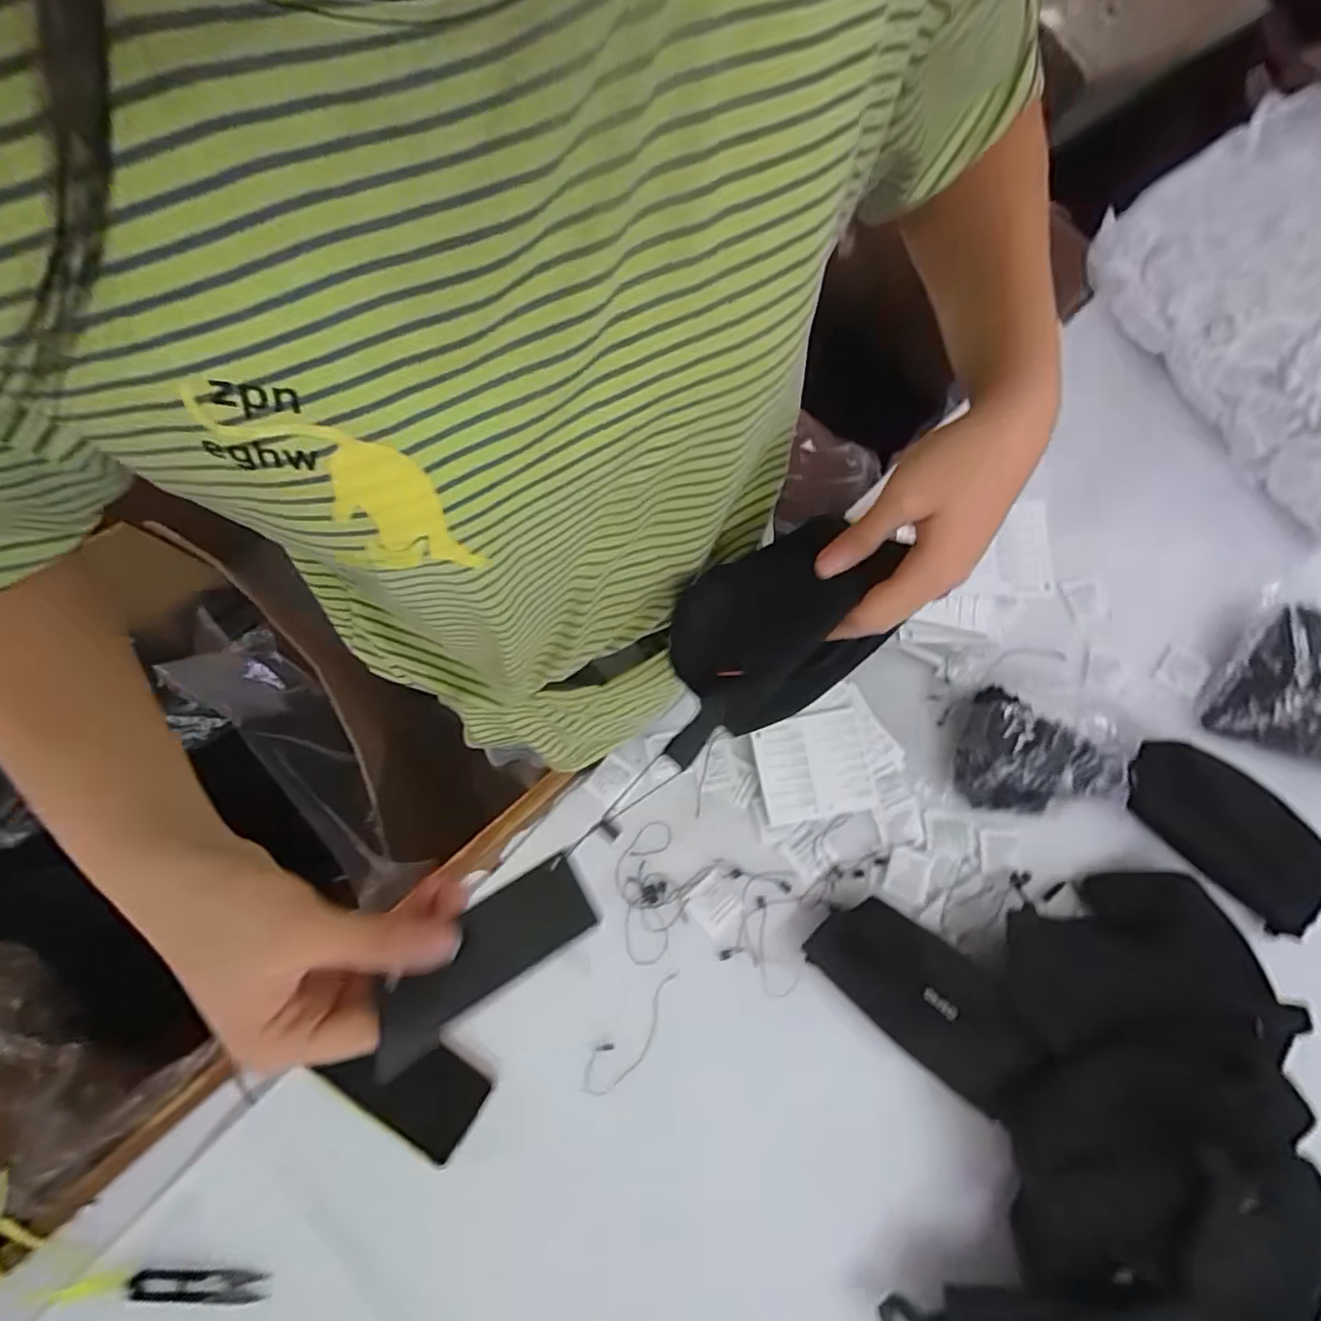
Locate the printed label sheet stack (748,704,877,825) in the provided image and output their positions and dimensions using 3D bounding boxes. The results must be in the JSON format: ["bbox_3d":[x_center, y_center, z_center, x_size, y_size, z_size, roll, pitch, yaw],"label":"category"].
[{"bbox_3d":[0.136,0.095,0.558,0.097,0.015,0.090,-10,78,-1],"label":"printed label sheet stack"}]

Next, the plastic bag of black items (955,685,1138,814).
[{"bbox_3d":[0.334,0.086,0.539,0.137,0.082,0.103,19,79,4],"label":"plastic bag of black items"}]

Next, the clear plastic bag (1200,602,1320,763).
[{"bbox_3d":[0.601,0.045,0.556,0.168,0.051,0.126,37,81,7],"label":"clear plastic bag"}]

